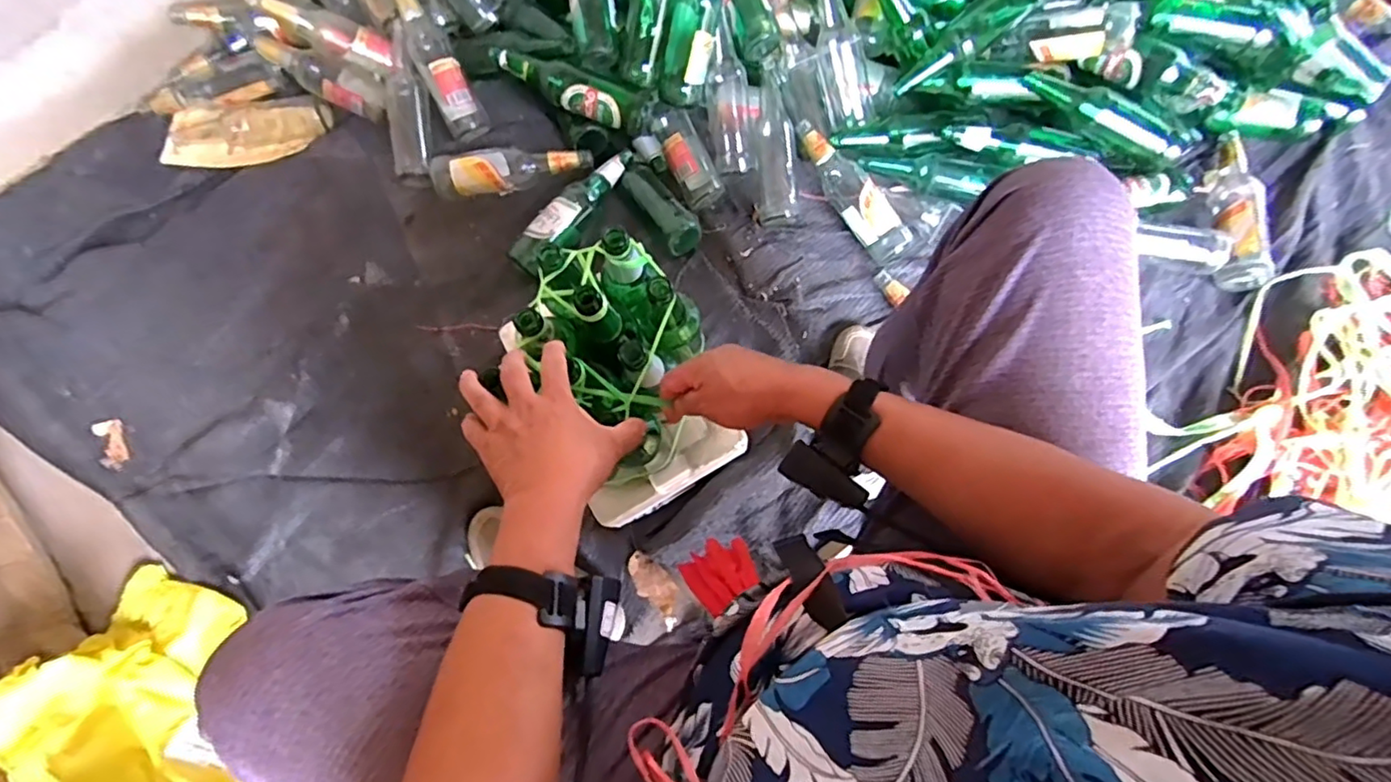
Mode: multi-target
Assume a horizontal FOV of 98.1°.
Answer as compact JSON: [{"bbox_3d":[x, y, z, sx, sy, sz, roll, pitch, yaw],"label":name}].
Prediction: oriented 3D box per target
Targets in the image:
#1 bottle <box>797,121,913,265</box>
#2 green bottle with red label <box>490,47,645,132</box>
[{"bbox_3d":[0.251,-0.323,0.978,0.060,0.075,0.255,-32,78,-7],"label":"bottle"},{"bbox_3d":[-0.202,-0.473,0.952,0.238,0.073,0.065,21,77,6],"label":"green bottle with red label"}]

